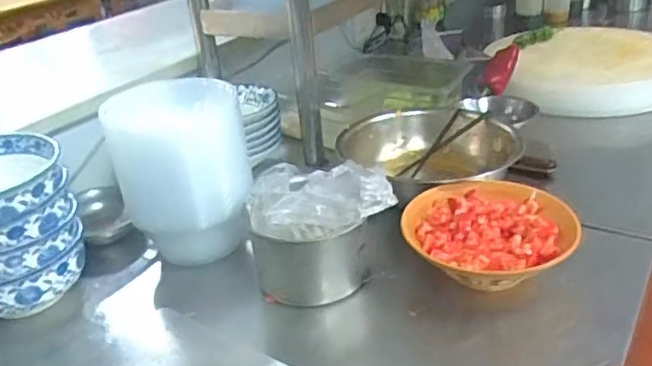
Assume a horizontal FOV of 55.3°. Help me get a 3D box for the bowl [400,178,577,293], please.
[{"bbox_3d":[0.205,0.078,0.786,0.200,0.089,0.193,-5,26,2],"label":"bowl"}]

